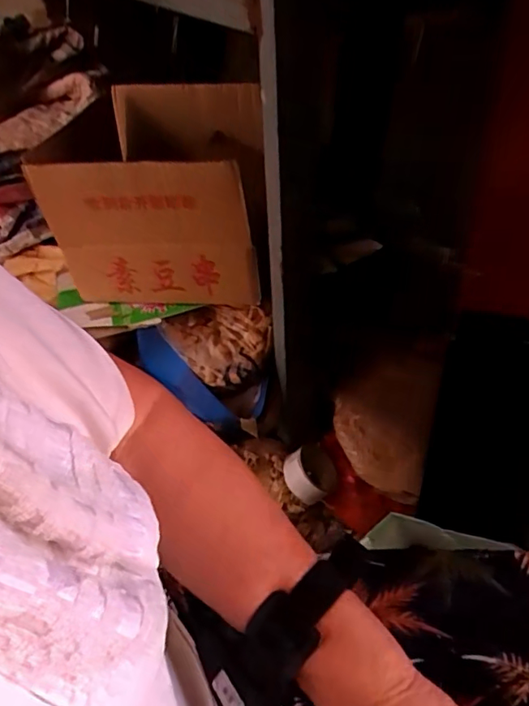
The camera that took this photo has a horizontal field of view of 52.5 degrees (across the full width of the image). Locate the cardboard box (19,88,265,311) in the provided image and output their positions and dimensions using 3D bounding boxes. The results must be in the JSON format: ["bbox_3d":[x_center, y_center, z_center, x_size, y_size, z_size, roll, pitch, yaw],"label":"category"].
[{"bbox_3d":[-0.139,-0.253,0.846,0.285,0.226,0.319,3,43,11],"label":"cardboard box"}]

